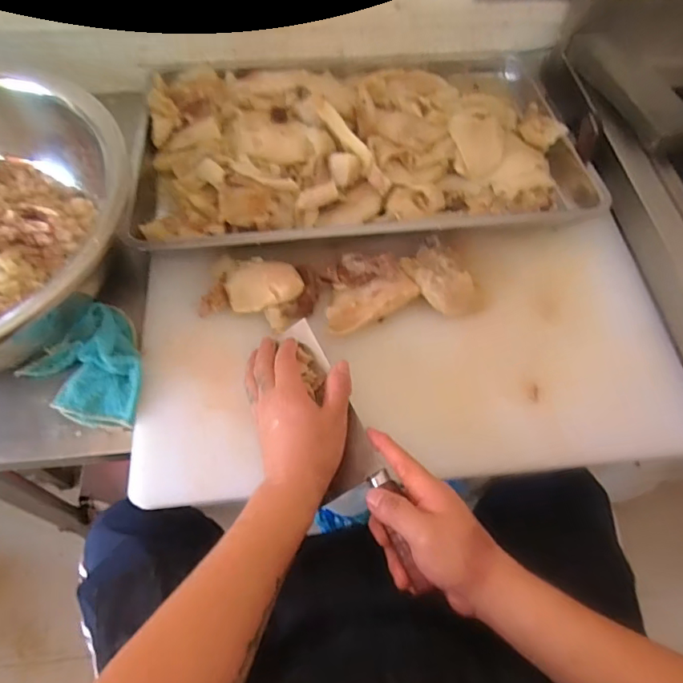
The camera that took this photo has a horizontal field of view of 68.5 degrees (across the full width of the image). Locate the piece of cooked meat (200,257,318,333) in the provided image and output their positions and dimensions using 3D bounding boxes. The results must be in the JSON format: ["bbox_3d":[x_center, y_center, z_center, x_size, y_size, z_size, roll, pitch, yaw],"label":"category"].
[{"bbox_3d":[-0.094,-0.065,0.579,0.126,0.032,0.080,14,62,5],"label":"piece of cooked meat"}]

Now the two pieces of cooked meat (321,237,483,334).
[{"bbox_3d":[0.066,-0.064,0.592,0.185,0.037,0.108,-16,63,-11],"label":"two pieces of cooked meat"}]

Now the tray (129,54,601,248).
[{"bbox_3d":[0.024,-0.297,0.701,0.589,0.068,0.403,-3,62,-5],"label":"tray"}]

